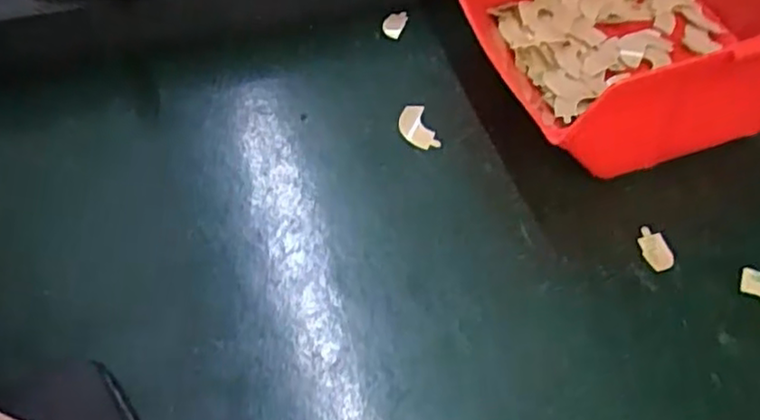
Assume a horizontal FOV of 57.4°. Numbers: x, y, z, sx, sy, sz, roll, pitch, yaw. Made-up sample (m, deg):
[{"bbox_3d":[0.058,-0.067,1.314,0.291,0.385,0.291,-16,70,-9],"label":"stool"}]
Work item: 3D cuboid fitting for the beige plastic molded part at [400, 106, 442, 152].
[{"bbox_3d":[0.015,-0.035,0.297,0.013,0.004,0.023,-19,58,-10],"label":"beige plastic molded part"}]

